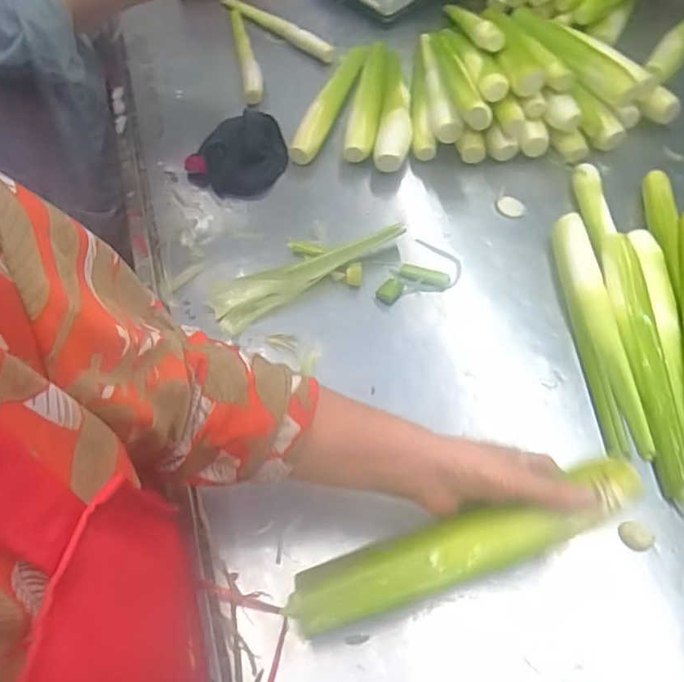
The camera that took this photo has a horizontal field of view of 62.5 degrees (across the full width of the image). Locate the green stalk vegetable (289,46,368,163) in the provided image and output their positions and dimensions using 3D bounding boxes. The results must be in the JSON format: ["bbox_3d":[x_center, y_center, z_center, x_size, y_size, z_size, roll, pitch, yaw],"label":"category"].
[{"bbox_3d":[-0.014,-0.331,0.781,0.035,0.044,0.231,18,61,10],"label":"green stalk vegetable"}]

